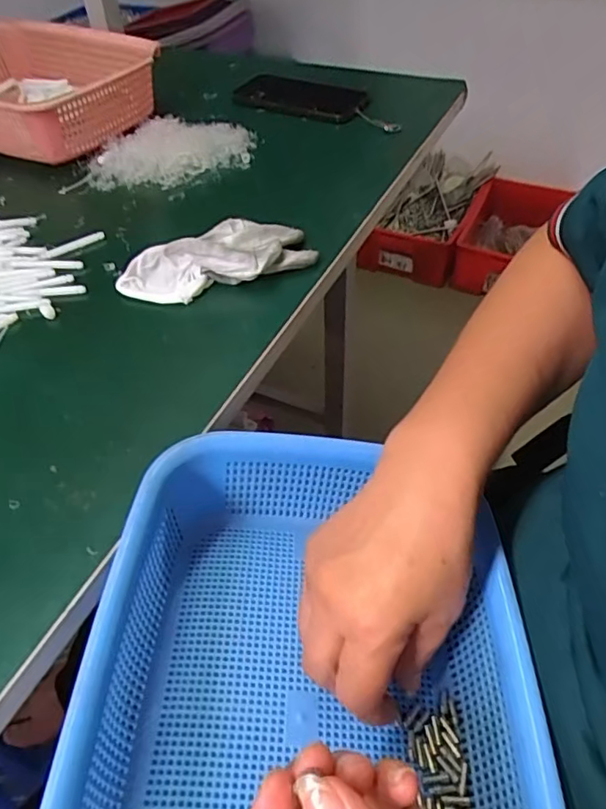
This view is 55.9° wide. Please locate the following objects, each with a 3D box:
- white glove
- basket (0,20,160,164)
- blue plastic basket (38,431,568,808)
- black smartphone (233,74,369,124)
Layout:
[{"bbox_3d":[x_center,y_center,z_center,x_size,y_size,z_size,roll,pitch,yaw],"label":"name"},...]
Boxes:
[{"bbox_3d":[-0.072,-0.119,0.465,0.156,0.035,0.065,-17,49,-12],"label":"white glove"},{"bbox_3d":[-0.340,-0.372,0.671,0.329,0.080,0.209,21,52,22],"label":"basket"},{"bbox_3d":[0.005,0.146,0.283,0.206,0.089,0.290,1,47,5],"label":"blue plastic basket"},{"bbox_3d":[-0.004,-0.370,0.692,0.159,0.016,0.087,21,52,21],"label":"black smartphone"}]

